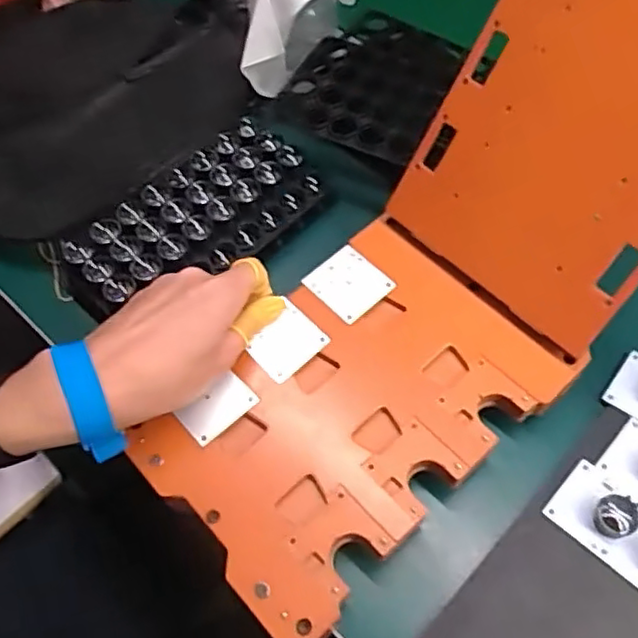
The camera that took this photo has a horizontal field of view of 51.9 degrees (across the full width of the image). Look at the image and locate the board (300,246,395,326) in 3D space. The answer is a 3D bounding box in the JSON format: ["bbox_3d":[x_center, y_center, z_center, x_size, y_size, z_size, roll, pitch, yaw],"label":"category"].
[{"bbox_3d":[0.020,-0.024,0.441,0.045,0.004,0.047,-38,65,-17],"label":"board"}]

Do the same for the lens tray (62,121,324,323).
[{"bbox_3d":[-0.095,-0.073,0.486,0.193,0.025,0.092,-37,65,-16],"label":"lens tray"}]

